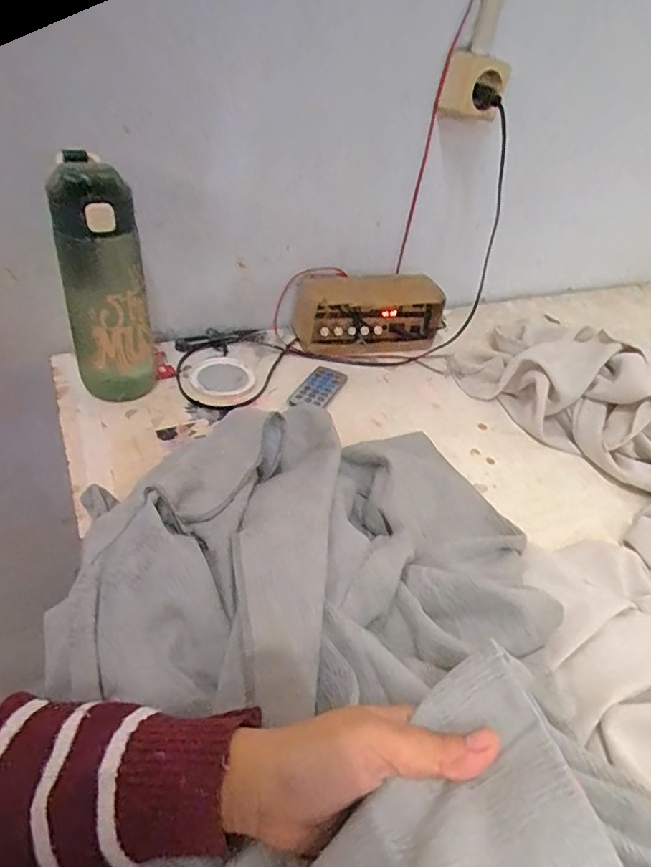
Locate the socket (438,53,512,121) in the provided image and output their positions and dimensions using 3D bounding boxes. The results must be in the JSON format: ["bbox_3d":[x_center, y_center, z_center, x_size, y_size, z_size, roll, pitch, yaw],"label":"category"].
[{"bbox_3d":[0.169,-0.397,0.604,0.068,0.067,0.049,-1,40,-11],"label":"socket"}]

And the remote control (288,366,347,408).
[{"bbox_3d":[-0.007,-0.053,0.614,0.040,0.005,0.096,20,40,15],"label":"remote control"}]

